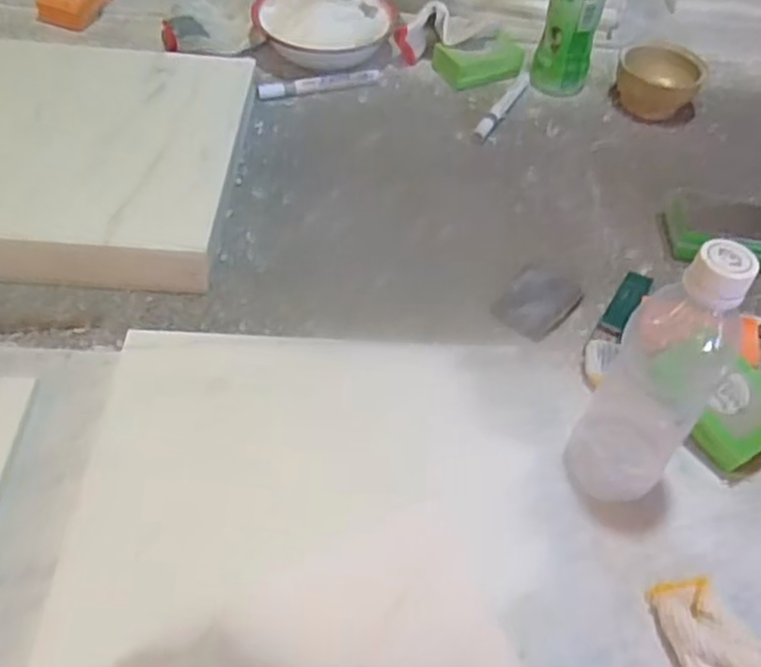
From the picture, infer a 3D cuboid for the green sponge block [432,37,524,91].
[{"bbox_3d":[0.117,-0.322,0.878,0.098,0.029,0.063,-10,51,-14],"label":"green sponge block"}]

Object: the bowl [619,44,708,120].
[{"bbox_3d":[0.318,-0.290,0.853,0.079,0.052,0.076,-27,57,-26],"label":"bowl"}]

